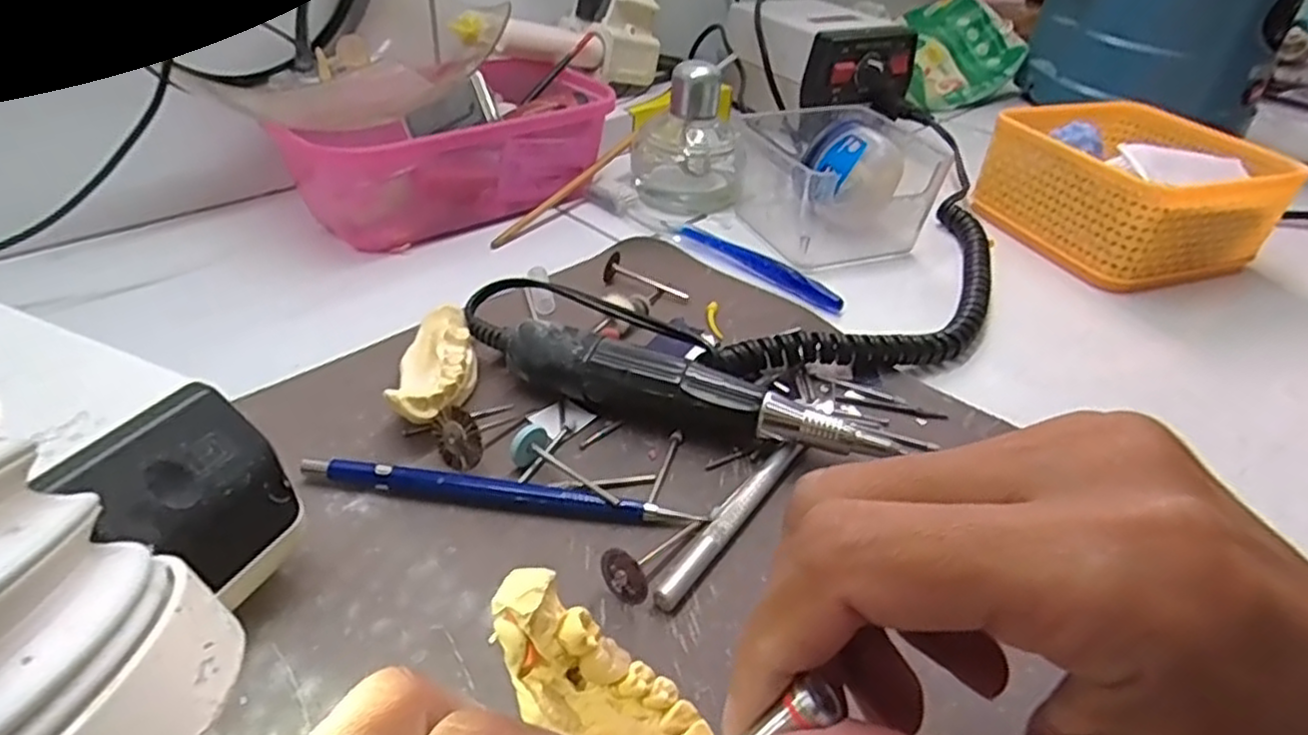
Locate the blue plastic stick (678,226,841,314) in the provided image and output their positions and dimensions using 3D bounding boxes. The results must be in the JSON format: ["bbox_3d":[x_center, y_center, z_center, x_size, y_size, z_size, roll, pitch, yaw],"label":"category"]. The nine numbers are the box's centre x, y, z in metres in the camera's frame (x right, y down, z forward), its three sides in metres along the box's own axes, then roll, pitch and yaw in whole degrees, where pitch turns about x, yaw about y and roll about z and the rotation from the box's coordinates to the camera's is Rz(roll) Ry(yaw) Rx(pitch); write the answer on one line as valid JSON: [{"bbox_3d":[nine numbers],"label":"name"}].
[{"bbox_3d":[0.058,-0.057,0.401,0.108,0.011,0.007,32,45,30],"label":"blue plastic stick"}]

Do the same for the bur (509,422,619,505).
[{"bbox_3d":[-0.030,0.036,0.259,0.044,0.014,0.014,21,40,20],"label":"bur"}]

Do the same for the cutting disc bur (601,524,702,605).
[{"bbox_3d":[0.001,0.063,0.237,0.017,0.016,0.042,28,23,27],"label":"cutting disc bur"}]

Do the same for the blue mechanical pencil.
[{"bbox_3d":[-0.054,0.045,0.252,0.140,0.009,0.009,6,37,1],"label":"blue mechanical pencil"}]

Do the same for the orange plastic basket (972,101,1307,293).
[{"bbox_3d":[0.297,-0.117,0.459,0.135,0.064,0.148,-9,40,-18],"label":"orange plastic basket"}]

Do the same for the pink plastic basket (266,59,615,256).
[{"bbox_3d":[-0.119,-0.134,0.439,0.101,0.063,0.197,33,45,32],"label":"pink plastic basket"}]

